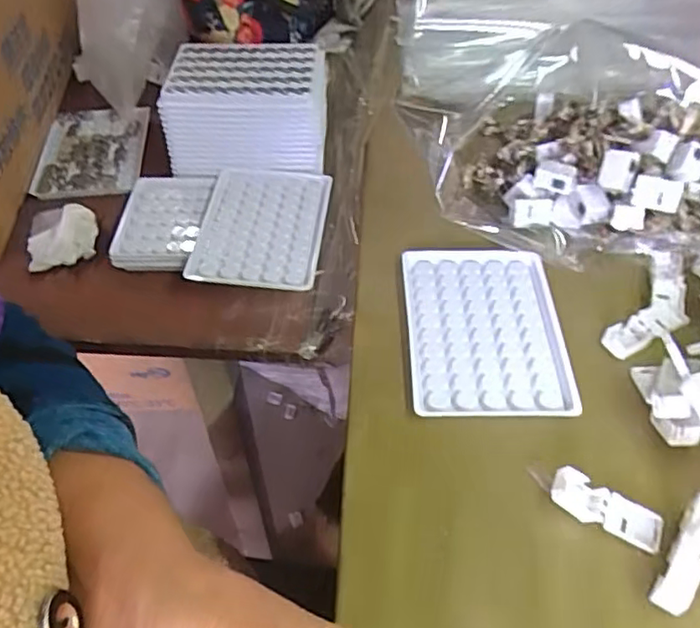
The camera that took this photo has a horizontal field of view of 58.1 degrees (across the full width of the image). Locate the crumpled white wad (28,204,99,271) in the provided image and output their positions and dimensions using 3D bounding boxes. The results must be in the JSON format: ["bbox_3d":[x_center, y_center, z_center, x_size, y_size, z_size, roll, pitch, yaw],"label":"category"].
[{"bbox_3d":[-0.228,-0.066,0.497,0.054,0.025,0.058,-13,51,-10],"label":"crumpled white wad"}]

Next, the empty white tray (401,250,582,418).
[{"bbox_3d":[0.083,0.008,0.390,0.094,0.009,0.123,0,50,0],"label":"empty white tray"}]

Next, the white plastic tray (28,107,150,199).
[{"bbox_3d":[-0.235,-0.150,0.580,0.089,0.016,0.121,-5,49,0],"label":"white plastic tray"}]

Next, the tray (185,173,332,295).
[{"bbox_3d":[-0.070,-0.066,0.484,0.097,0.017,0.117,0,47,7],"label":"tray"}]

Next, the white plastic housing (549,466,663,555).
[{"bbox_3d":[0.128,0.098,0.315,0.057,0.010,0.020,27,54,5],"label":"white plastic housing"}]

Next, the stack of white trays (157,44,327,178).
[{"bbox_3d":[-0.087,-0.178,0.536,0.132,0.059,0.097,1,51,1],"label":"stack of white trays"}]

